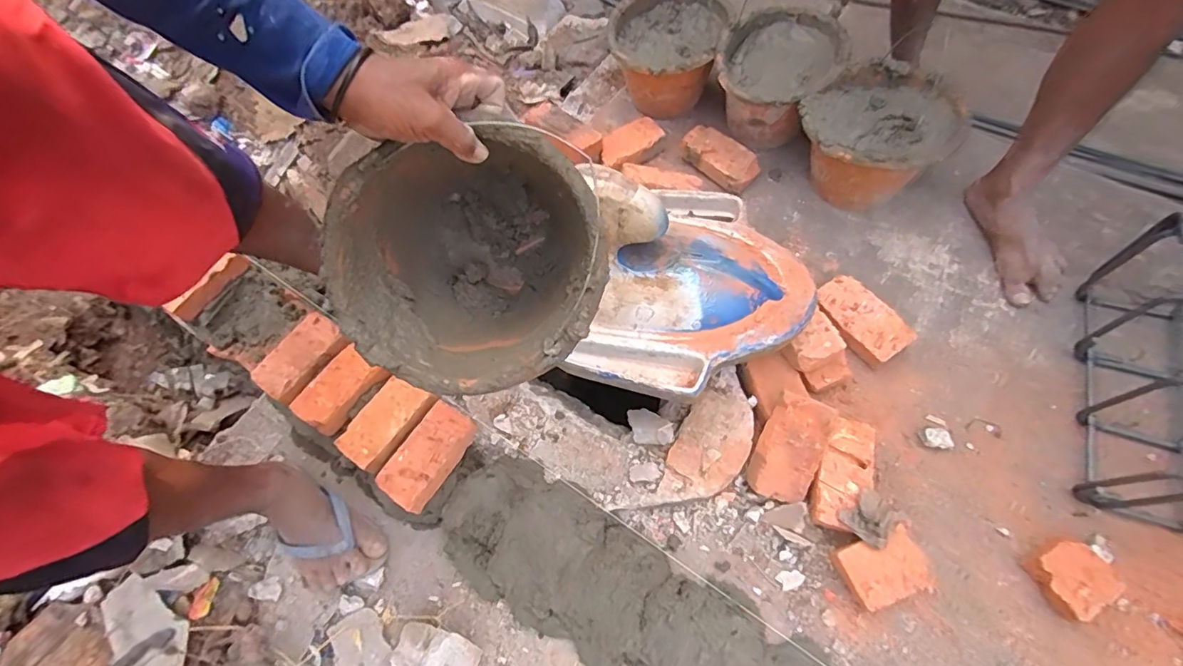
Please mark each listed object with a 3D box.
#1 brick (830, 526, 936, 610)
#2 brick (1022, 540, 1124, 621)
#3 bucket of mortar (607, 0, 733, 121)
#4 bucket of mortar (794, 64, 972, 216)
[{"bbox_3d":[0.403,0.323,0.722,0.118,0.048,0.085,-20,65,-2],"label":"brick"},{"bbox_3d":[0.649,0.327,0.696,0.088,0.046,0.084,-30,65,-8],"label":"brick"},{"bbox_3d":[0.158,-0.564,1.109,0.230,0.182,0.248,-3,66,6],"label":"bucket of mortar"},{"bbox_3d":[0.507,-0.331,0.966,0.230,0.193,0.230,-3,66,6],"label":"bucket of mortar"}]

